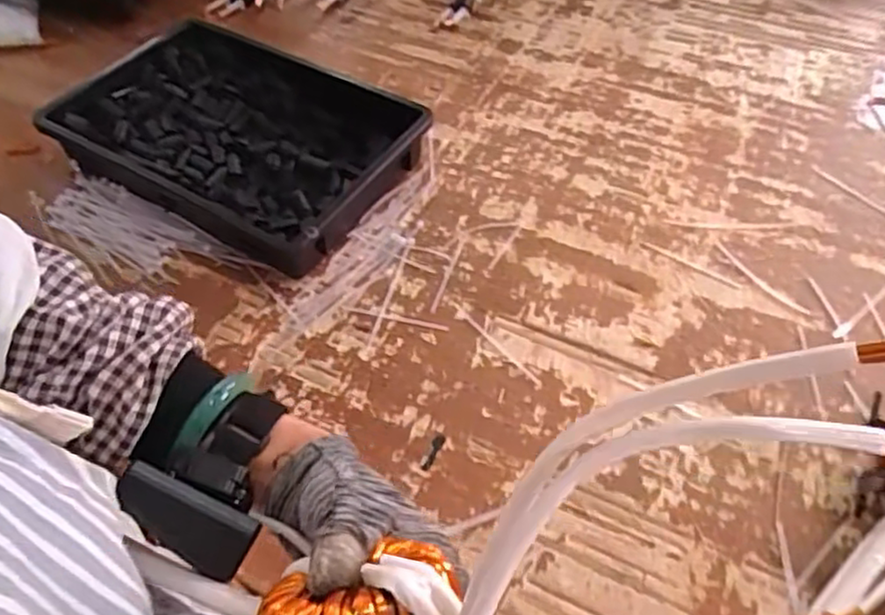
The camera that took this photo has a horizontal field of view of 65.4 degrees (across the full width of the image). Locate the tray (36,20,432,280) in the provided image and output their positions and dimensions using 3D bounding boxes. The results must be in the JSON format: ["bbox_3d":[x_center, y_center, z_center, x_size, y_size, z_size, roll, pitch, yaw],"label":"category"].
[{"bbox_3d":[-0.242,-0.199,0.778,0.396,0.059,0.246,28,59,20],"label":"tray"}]

